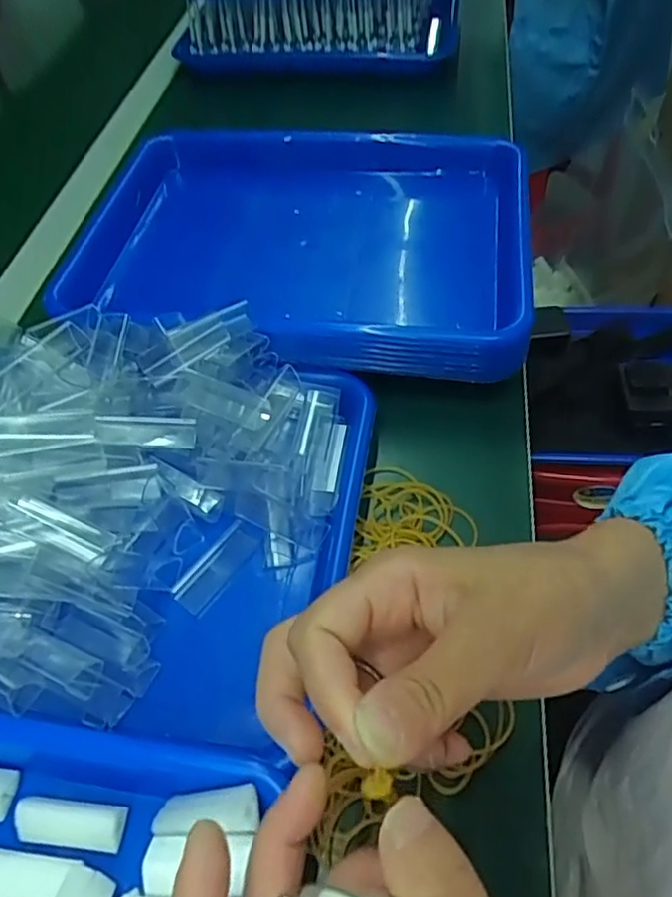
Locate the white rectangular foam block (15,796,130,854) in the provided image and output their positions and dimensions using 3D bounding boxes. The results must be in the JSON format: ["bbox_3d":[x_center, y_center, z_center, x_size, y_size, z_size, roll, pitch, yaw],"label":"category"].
[{"bbox_3d":[-0.117,0.165,0.280,0.045,0.015,0.018,2,53,7],"label":"white rectangular foam block"}]

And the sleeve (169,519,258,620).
[{"bbox_3d":[-0.065,0.066,0.354,0.021,0.004,0.054,44,81,-5],"label":"sleeve"}]

